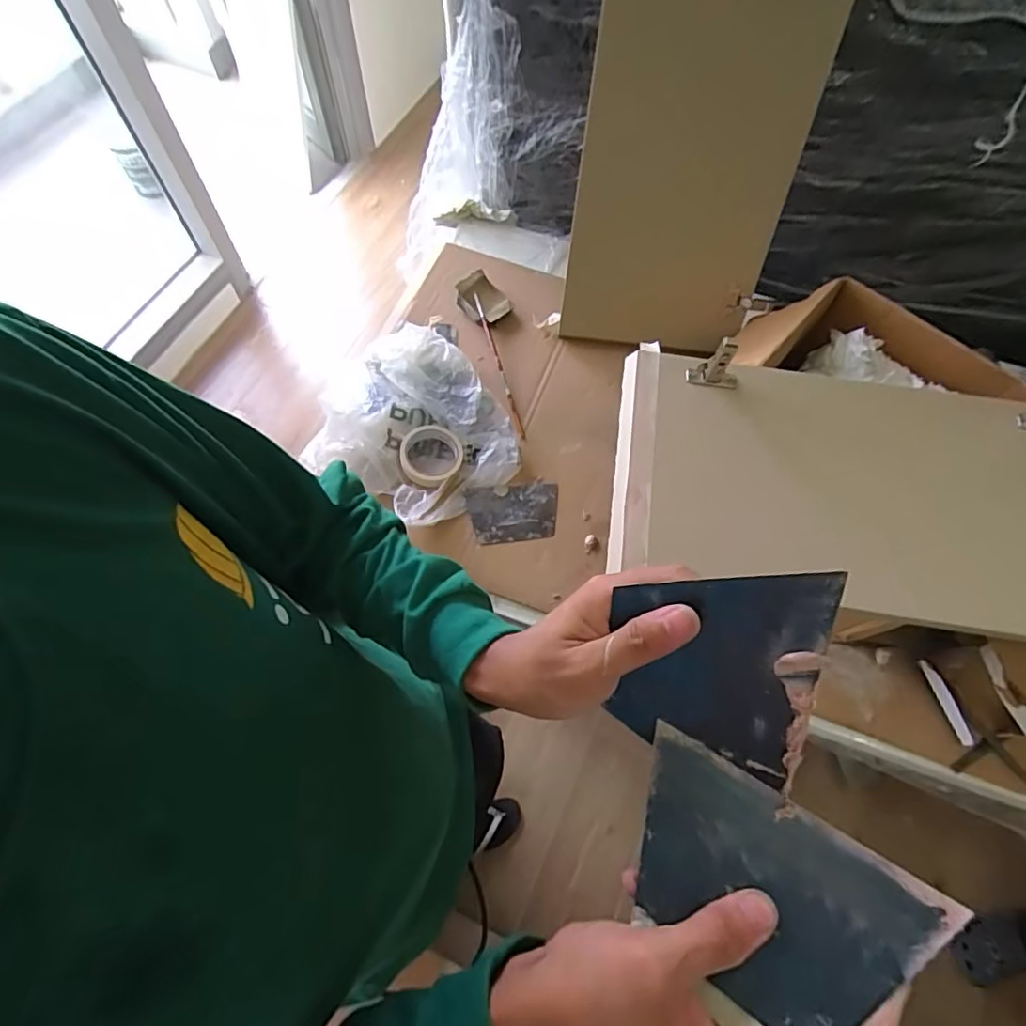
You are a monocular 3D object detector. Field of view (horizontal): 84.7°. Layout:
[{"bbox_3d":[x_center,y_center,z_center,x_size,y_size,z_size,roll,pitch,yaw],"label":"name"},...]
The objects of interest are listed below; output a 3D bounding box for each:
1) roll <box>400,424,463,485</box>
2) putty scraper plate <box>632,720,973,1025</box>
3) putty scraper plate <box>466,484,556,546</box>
[{"bbox_3d":[-0.127,-0.088,0.873,0.096,0.018,0.099,1,67,-2],"label":"roll"},{"bbox_3d":[0.116,0.178,0.264,0.133,0.011,0.087,25,71,27],"label":"putty scraper plate"},{"bbox_3d":[0.001,0.001,0.864,0.139,0.006,0.089,-5,70,-7],"label":"putty scraper plate"}]

